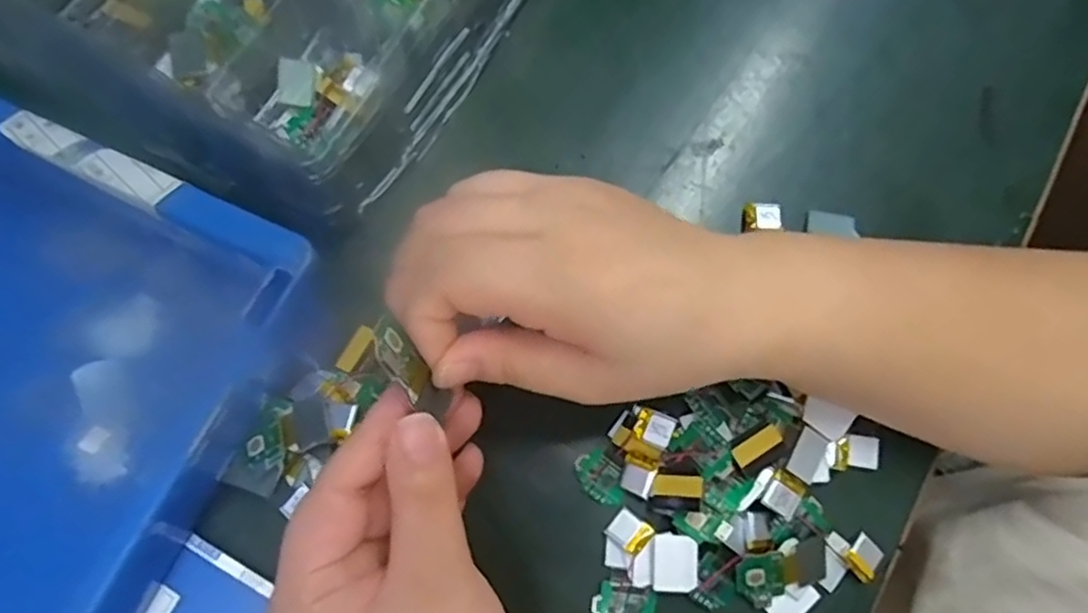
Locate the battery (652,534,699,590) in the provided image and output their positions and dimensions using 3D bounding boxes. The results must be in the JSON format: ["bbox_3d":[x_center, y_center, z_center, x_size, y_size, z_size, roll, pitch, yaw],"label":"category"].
[{"bbox_3d":[0.054,0.105,0.287,0.018,0.004,0.022,1,74,-1],"label":"battery"}]

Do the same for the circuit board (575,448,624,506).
[{"bbox_3d":[0.025,0.073,0.301,0.025,0.004,0.017,39,76,9],"label":"circuit board"}]

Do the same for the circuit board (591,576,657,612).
[{"bbox_3d":[0.033,0.123,0.286,0.025,0.004,0.021,6,74,0],"label":"circuit board"}]

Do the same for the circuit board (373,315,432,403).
[{"bbox_3d":[-0.045,0.016,0.221,0.004,0.017,0.026,-23,118,22],"label":"circuit board"}]

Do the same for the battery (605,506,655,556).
[{"bbox_3d":[0.036,0.094,0.293,0.015,0.008,0.016,-43,79,-12],"label":"battery"}]

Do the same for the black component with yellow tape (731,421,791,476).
[{"bbox_3d":[0.091,0.060,0.295,0.023,0.008,0.016,-27,76,-9],"label":"black component with yellow tape"}]

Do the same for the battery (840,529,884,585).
[{"bbox_3d":[0.137,0.106,0.297,0.015,0.004,0.016,44,77,10],"label":"battery"}]

